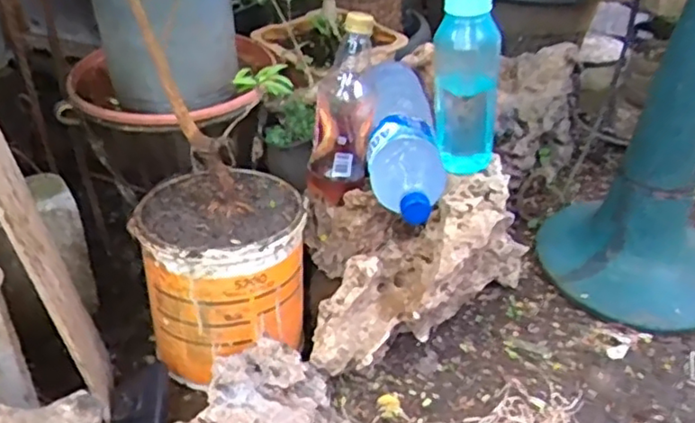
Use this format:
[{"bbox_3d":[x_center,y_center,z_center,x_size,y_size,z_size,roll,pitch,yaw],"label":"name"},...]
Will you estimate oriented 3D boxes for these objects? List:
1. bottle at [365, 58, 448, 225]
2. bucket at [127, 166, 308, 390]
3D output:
[{"bbox_3d":[0.067,-0.109,0.821,0.092,0.103,0.327,-2,36,-3],"label":"bottle"},{"bbox_3d":[-0.138,0.065,0.752,0.171,0.168,0.177,0,36,0],"label":"bucket"}]

